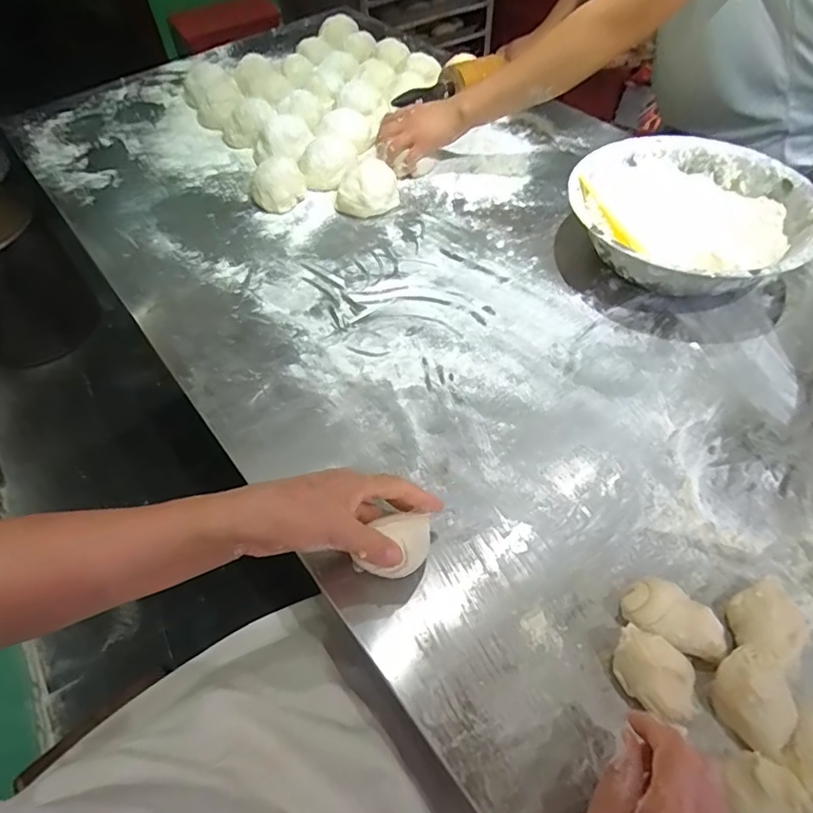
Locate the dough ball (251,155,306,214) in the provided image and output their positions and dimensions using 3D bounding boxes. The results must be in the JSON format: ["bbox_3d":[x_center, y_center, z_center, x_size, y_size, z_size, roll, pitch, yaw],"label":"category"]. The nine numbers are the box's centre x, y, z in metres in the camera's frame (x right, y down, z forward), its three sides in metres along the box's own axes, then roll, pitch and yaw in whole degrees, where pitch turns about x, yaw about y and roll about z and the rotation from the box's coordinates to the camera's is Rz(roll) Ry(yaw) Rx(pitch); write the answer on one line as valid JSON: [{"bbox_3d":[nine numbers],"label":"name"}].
[{"bbox_3d":[-0.190,-0.330,0.789,0.080,0.053,0.079,-2,55,2],"label":"dough ball"}]

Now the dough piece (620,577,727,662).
[{"bbox_3d":[0.207,0.167,0.415,0.074,0.033,0.041,29,62,22],"label":"dough piece"}]

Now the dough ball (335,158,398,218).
[{"bbox_3d":[-0.060,-0.320,0.772,0.087,0.054,0.078,-7,55,-1],"label":"dough ball"}]

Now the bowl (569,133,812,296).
[{"bbox_3d":[0.342,-0.227,0.661,0.271,0.083,0.266,-2,55,2],"label":"bowl"}]

